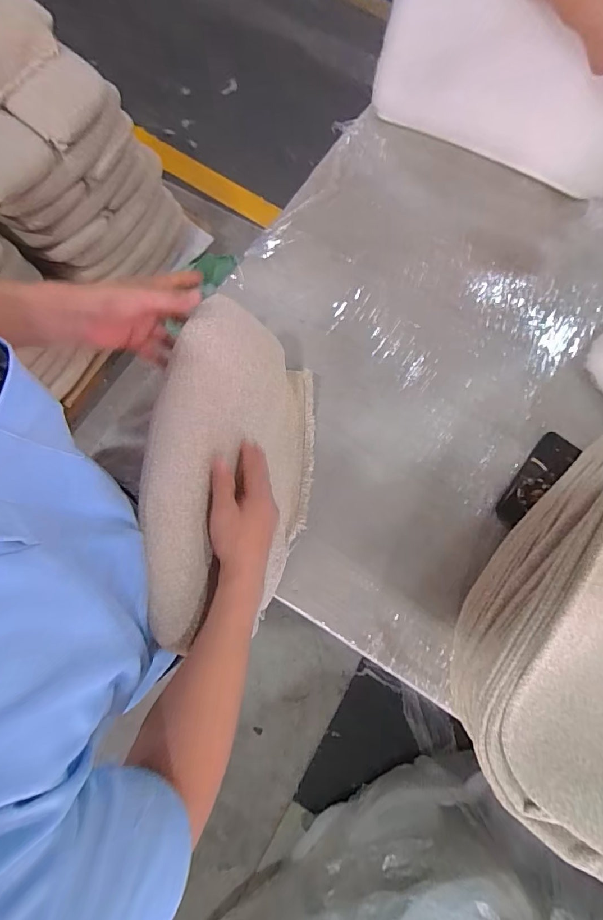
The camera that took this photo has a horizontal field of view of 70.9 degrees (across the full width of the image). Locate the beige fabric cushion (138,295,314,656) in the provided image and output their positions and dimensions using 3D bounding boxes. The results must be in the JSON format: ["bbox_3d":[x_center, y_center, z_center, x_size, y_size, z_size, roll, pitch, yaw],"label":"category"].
[{"bbox_3d":[-0.078,0.011,0.581,0.059,0.286,0.420,-5,72,33],"label":"beige fabric cushion"}]

